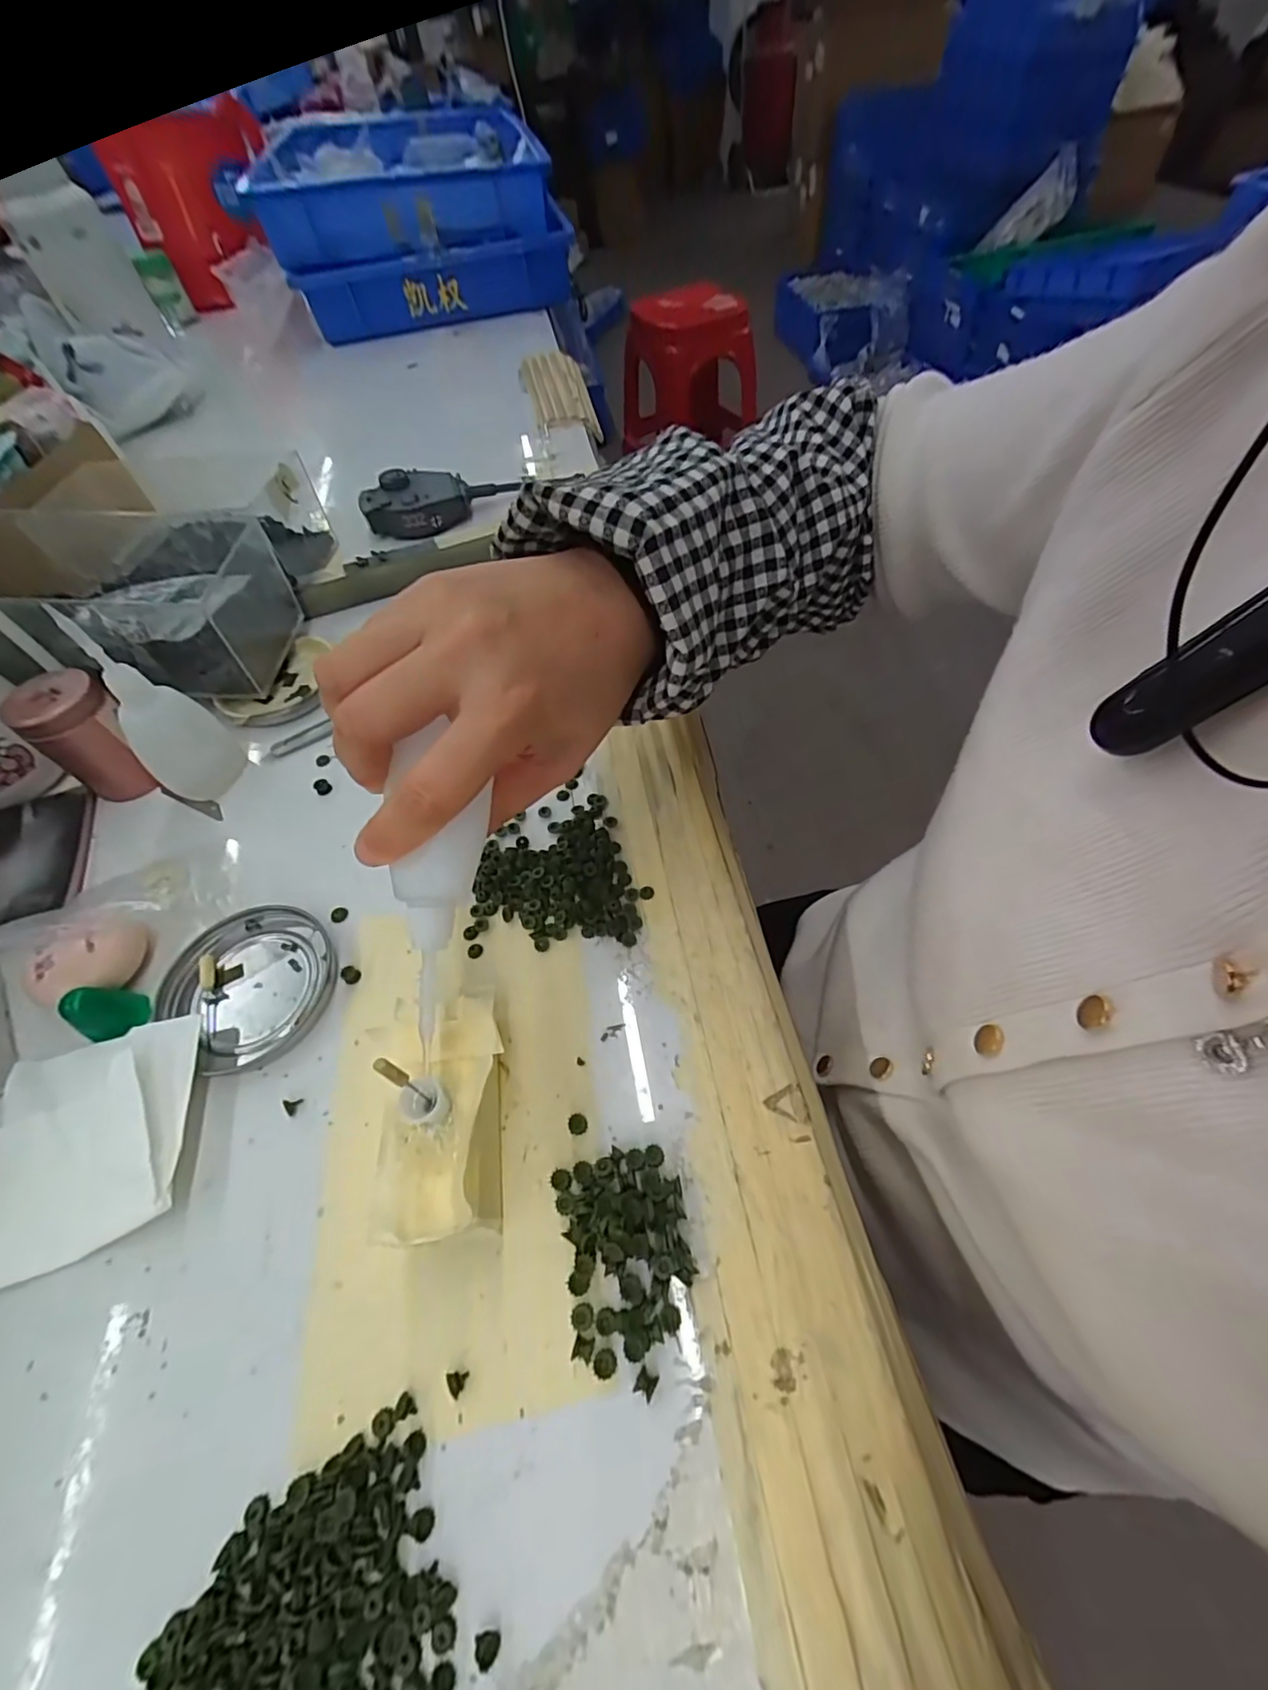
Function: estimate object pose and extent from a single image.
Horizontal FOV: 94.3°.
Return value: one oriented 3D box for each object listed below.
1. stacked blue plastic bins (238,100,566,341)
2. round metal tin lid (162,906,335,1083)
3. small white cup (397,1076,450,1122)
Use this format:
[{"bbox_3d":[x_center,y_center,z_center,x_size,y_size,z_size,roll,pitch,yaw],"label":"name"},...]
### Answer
[{"bbox_3d":[-0.321,-0.926,0.869,0.371,0.144,0.519,-16,59,-5],"label":"stacked blue plastic bins"},{"bbox_3d":[-0.181,0.064,0.279,0.075,0.007,0.072,-2,56,3],"label":"round metal tin lid"},{"bbox_3d":[-0.073,0.091,0.208,0.014,0.015,0.015,-2,59,3],"label":"small white cup"}]

